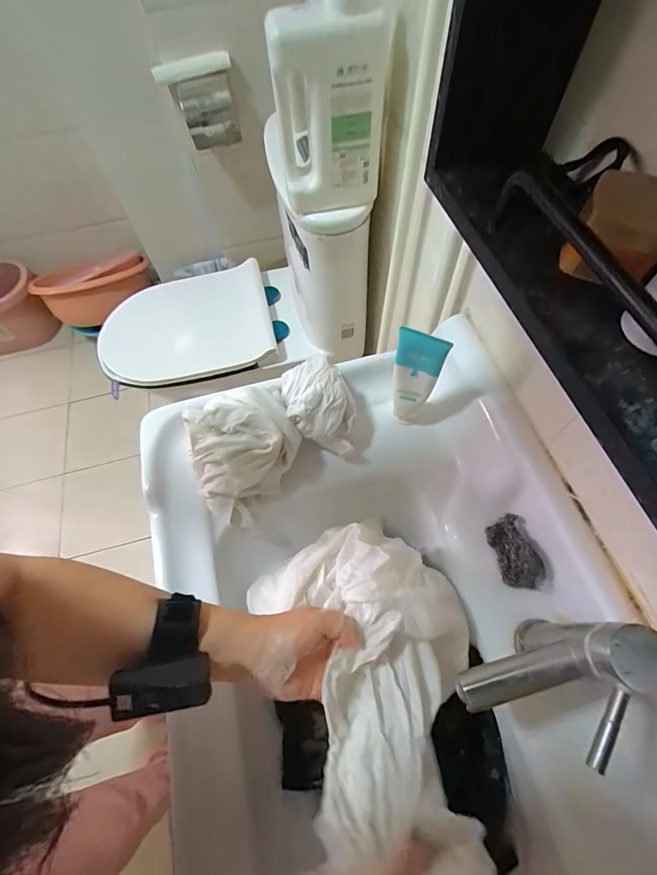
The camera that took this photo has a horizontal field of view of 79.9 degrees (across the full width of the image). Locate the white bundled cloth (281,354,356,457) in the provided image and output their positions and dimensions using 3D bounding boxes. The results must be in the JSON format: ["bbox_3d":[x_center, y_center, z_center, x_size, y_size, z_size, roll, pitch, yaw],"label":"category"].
[{"bbox_3d":[-0.012,-0.045,0.518,0.090,0.063,0.122,-7,63,-1],"label":"white bundled cloth"}]

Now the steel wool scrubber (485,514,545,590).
[{"bbox_3d":[0.216,0.135,0.458,0.046,0.022,0.080,-34,58,25],"label":"steel wool scrubber"}]

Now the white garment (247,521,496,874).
[{"bbox_3d":[0.059,0.225,0.373,0.198,0.083,0.295,-24,64,-10],"label":"white garment"}]

